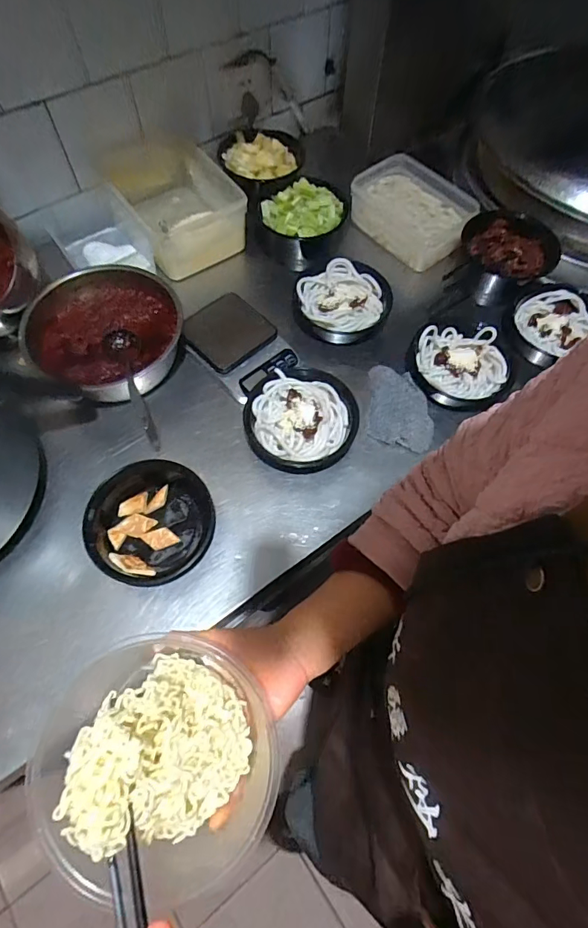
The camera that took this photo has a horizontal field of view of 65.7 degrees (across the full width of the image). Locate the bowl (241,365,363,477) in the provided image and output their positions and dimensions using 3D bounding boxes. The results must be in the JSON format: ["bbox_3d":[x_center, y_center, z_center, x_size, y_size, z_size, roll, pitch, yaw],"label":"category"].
[{"bbox_3d":[0.009,-0.065,0.698,0.159,0.068,0.157,0,64,-1],"label":"bowl"}]

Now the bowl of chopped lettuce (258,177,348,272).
[{"bbox_3d":[0.016,-0.447,0.848,0.147,0.082,0.148,0,64,-1],"label":"bowl of chopped lettuce"}]

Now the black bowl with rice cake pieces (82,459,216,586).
[{"bbox_3d":[-0.198,0.076,0.629,0.166,0.058,0.158,0,64,-1],"label":"black bowl with rice cake pieces"}]

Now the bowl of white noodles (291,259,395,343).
[{"bbox_3d":[0.088,-0.294,0.814,0.162,0.060,0.170,0,64,-1],"label":"bowl of white noodles"}]

